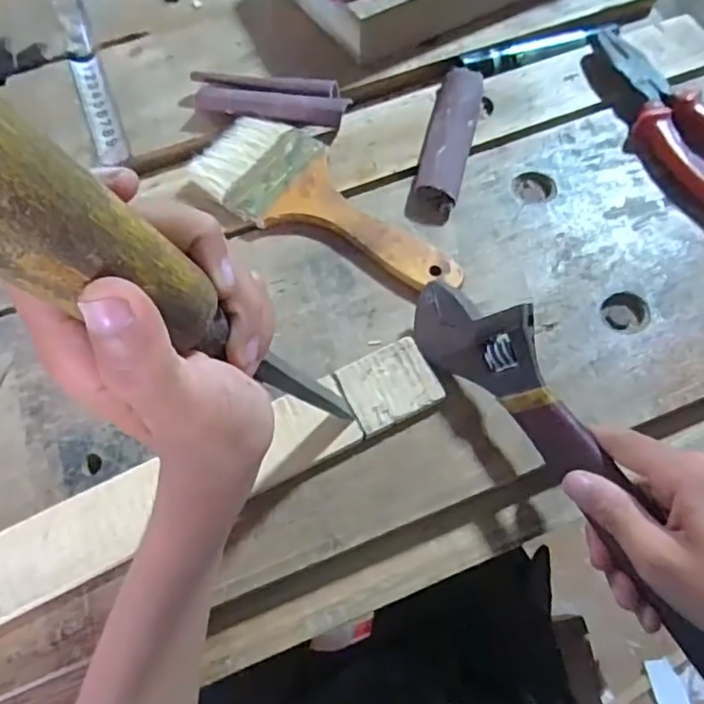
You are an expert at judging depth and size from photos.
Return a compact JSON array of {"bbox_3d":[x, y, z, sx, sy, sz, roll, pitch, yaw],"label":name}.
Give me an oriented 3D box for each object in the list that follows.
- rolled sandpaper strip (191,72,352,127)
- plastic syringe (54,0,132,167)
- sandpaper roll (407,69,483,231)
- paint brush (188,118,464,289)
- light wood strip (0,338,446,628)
[{"bbox_3d":[-0.057,-0.172,0.409,0.108,0.019,0.034,12,67,7],"label":"rolled sandpaper strip"},{"bbox_3d":[-0.196,-0.207,0.446,0.023,0.013,0.184,-20,67,-7],"label":"plastic syringe"},{"bbox_3d":[0.063,-0.138,0.395,0.033,0.021,0.116,12,67,7],"label":"sandpaper roll"},{"bbox_3d":[-0.013,-0.092,0.377,0.181,0.017,0.070,30,71,14],"label":"paint brush"},{"bbox_3d":[-0.141,0.097,0.299,0.410,0.011,0.042,-25,68,-9],"label":"light wood strip"}]

